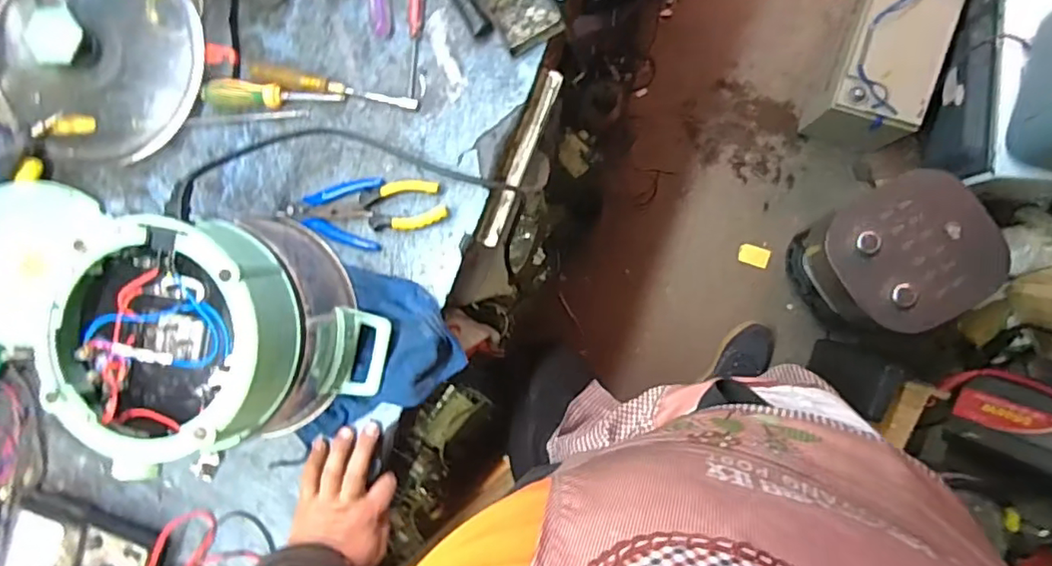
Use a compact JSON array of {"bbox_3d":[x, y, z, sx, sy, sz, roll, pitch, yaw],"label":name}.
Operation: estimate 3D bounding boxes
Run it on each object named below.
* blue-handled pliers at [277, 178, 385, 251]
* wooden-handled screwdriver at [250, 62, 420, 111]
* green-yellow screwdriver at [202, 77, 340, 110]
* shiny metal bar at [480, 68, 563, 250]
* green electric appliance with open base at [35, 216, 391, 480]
[{"bbox_3d":[-0.222,-0.082,0.656,0.118,0.012,0.079,4,90,6],"label":"blue-handled pliers"},{"bbox_3d":[-0.220,-0.219,0.651,0.197,0.021,0.022,15,91,6],"label":"wooden-handled screwdriver"},{"bbox_3d":[-0.290,-0.212,0.653,0.156,0.028,0.028,7,90,6],"label":"green-yellow screwdriver"},{"bbox_3d":[-0.004,-0.143,0.671,0.016,0.018,0.211,22,92,6],"label":"shiny metal bar"},{"bbox_3d":[-0.305,0.053,0.580,0.242,0.162,0.220,0,89,6],"label":"green electric appliance with open base"}]

